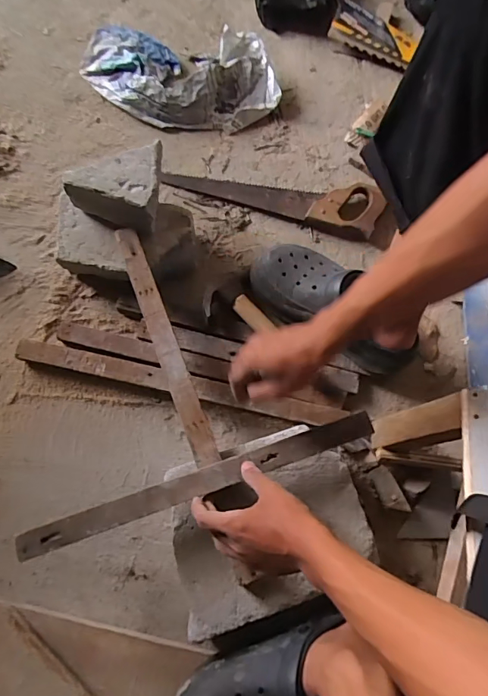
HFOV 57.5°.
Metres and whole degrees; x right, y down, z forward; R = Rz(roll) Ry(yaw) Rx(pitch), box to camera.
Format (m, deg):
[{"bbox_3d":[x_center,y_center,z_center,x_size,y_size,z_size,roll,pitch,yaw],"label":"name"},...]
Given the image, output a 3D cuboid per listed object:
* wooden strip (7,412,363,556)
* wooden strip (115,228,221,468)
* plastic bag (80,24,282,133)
[{"bbox_3d":[-0.051,0.160,0.531,0.430,0.009,0.034,-18,75,-6],"label":"wooden strip"},{"bbox_3d":[-0.107,-0.009,0.599,0.032,0.016,0.342,-21,76,-7],"label":"wooden strip"},{"bbox_3d":[-0.119,-0.499,0.812,0.368,0.055,0.192,11,74,2],"label":"plastic bag"}]

